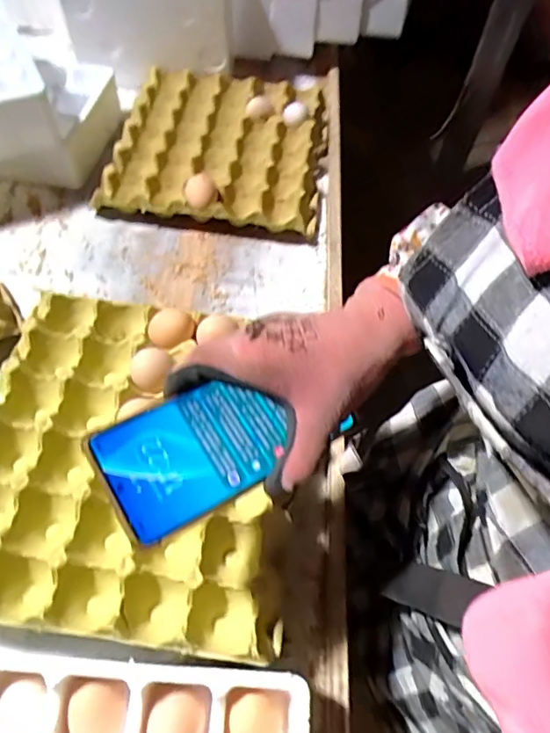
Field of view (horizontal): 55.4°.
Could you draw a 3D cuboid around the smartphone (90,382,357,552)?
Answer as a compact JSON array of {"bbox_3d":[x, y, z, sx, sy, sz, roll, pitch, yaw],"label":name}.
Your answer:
[{"bbox_3d":[-0.033,0.042,0.322,0.142,0.004,0.071,-26,72,-27],"label":"smartphone"}]

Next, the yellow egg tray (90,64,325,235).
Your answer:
[{"bbox_3d":[-0.070,-0.323,0.749,0.270,0.049,0.326,8,58,2],"label":"yellow egg tray"}]

